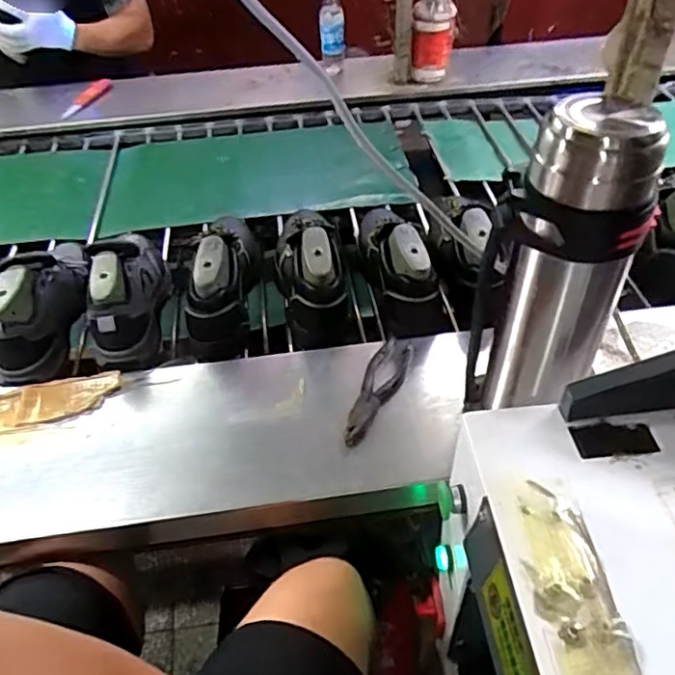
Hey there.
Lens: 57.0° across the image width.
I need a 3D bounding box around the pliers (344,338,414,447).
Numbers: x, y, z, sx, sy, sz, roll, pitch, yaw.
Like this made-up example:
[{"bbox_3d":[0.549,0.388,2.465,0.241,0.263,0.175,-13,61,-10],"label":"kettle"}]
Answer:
[{"bbox_3d":[0.052,0.066,0.811,0.047,0.010,0.183,16,49,18],"label":"pliers"}]

